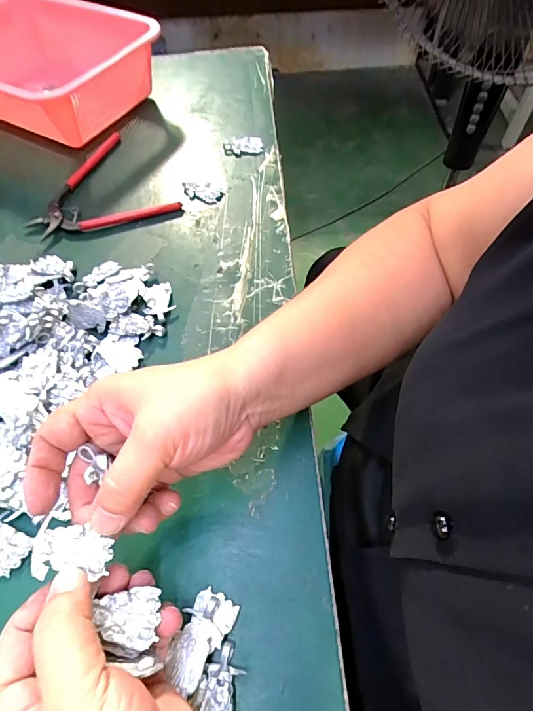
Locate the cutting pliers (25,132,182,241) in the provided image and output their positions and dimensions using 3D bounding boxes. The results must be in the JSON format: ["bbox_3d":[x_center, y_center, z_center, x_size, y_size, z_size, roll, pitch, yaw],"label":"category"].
[{"bbox_3d":[-0.183,-0.169,0.434,0.133,0.011,0.151,-33,63,-17],"label":"cutting pliers"}]

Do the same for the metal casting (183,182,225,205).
[{"bbox_3d":[-0.066,-0.167,0.428,0.045,0.006,0.022,16,61,13],"label":"metal casting"}]

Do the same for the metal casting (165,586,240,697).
[{"bbox_3d":[-0.036,0.151,0.224,0.024,0.013,0.043,26,63,17],"label":"metal casting"}]

